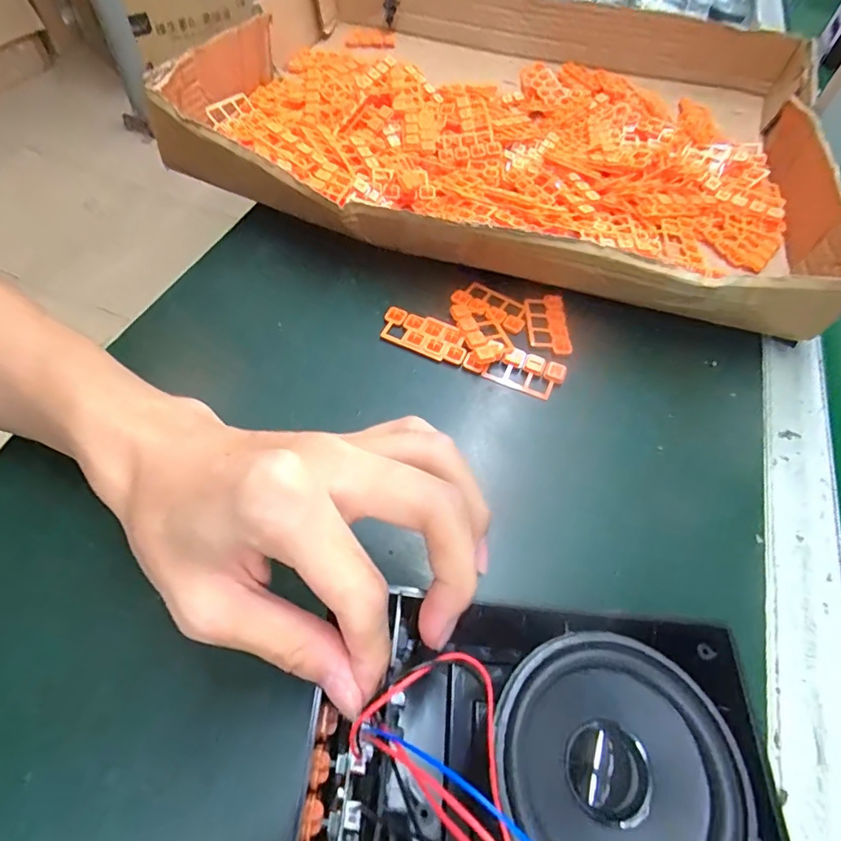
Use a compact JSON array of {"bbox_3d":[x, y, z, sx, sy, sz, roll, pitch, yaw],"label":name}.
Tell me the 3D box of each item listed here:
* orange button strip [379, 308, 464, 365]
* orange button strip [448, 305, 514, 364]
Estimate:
[{"bbox_3d":[0.003,-0.056,0.322,0.058,0.005,0.028,20,57,8],"label":"orange button strip"},{"bbox_3d":[0.042,-0.060,0.325,0.029,0.007,0.054,-12,59,-13],"label":"orange button strip"}]

